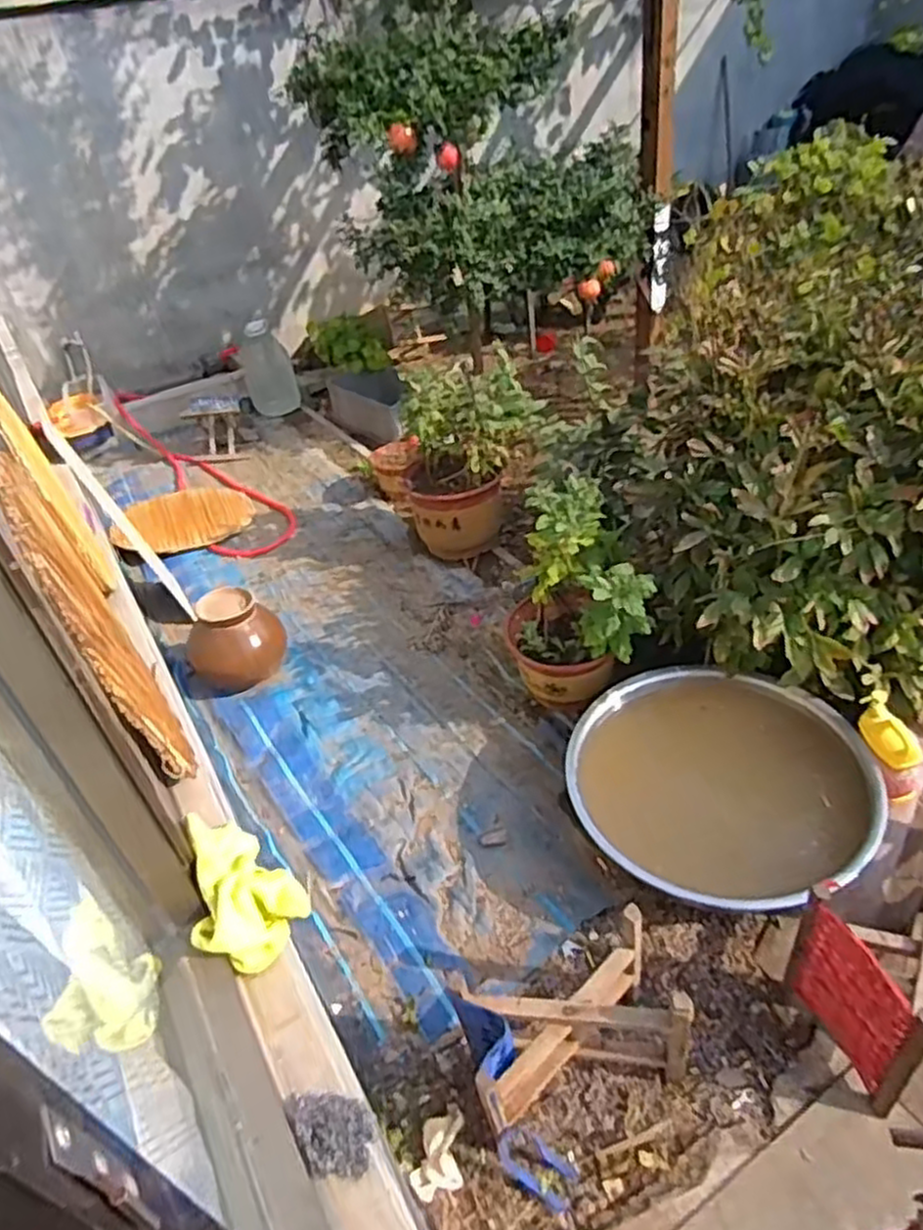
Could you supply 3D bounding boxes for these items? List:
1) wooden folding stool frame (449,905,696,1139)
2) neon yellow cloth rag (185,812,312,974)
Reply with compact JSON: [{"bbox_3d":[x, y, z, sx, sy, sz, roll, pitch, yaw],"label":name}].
[{"bbox_3d":[0.193,0.713,1.268,0.354,0.296,0.182,-15,37,-10],"label":"wooden folding stool frame"},{"bbox_3d":[-0.270,0.326,0.941,0.122,0.082,0.211,-16,37,-11],"label":"neon yellow cloth rag"}]

